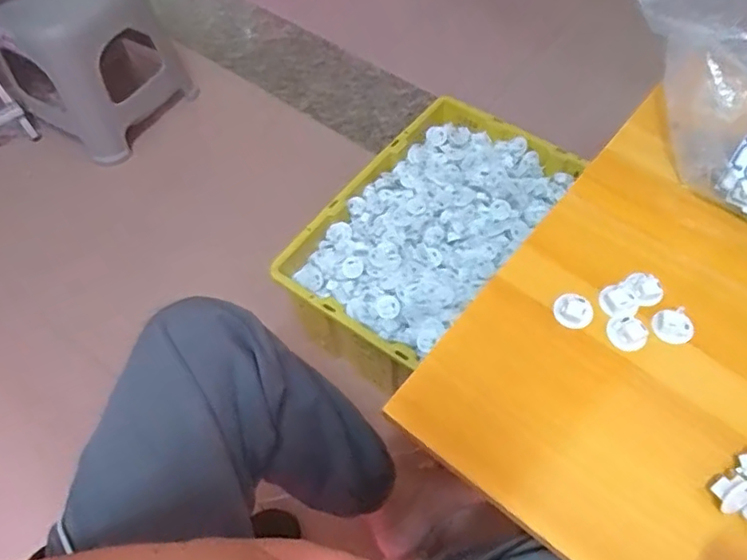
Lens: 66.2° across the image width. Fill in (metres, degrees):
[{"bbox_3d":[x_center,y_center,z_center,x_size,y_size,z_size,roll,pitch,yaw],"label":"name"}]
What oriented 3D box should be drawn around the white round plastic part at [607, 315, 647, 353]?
[{"bbox_3d":[0.216,0.045,0.488,0.033,0.015,0.028,39,66,22],"label":"white round plastic part"}]

